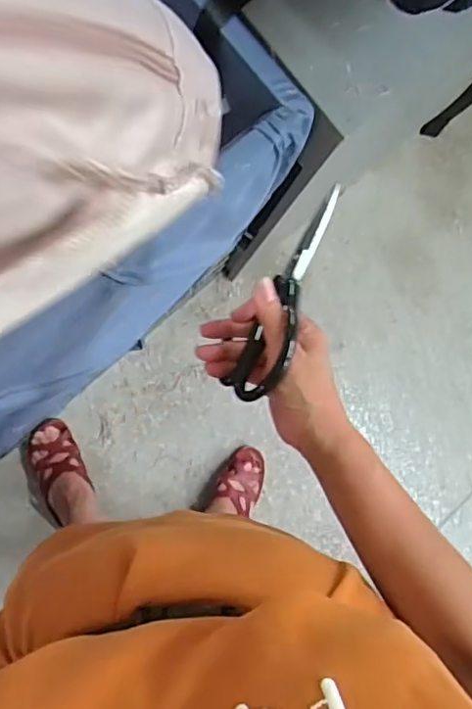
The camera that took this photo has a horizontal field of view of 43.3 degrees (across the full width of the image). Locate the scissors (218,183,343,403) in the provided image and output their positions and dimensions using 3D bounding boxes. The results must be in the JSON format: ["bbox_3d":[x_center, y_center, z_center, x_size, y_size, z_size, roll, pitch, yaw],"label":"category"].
[{"bbox_3d":[0.045,-0.045,0.469,0.012,0.060,0.180,22,100,-26],"label":"scissors"}]

